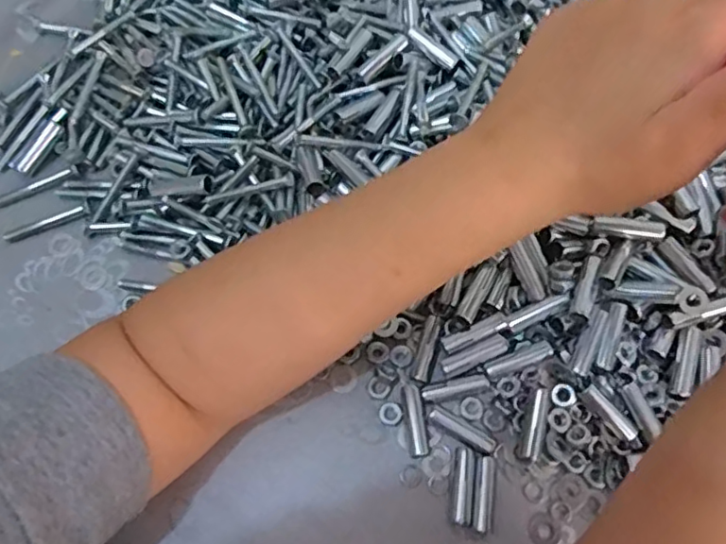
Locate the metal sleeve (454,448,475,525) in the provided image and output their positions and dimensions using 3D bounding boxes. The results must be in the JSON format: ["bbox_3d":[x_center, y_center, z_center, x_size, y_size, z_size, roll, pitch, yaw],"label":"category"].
[{"bbox_3d":[0.055,0.117,0.330,0.009,0.008,0.040,8,68,1],"label":"metal sleeve"}]

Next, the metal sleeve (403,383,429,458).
[{"bbox_3d":[0.030,0.084,0.342,0.011,0.007,0.040,-5,69,-4],"label":"metal sleeve"}]

